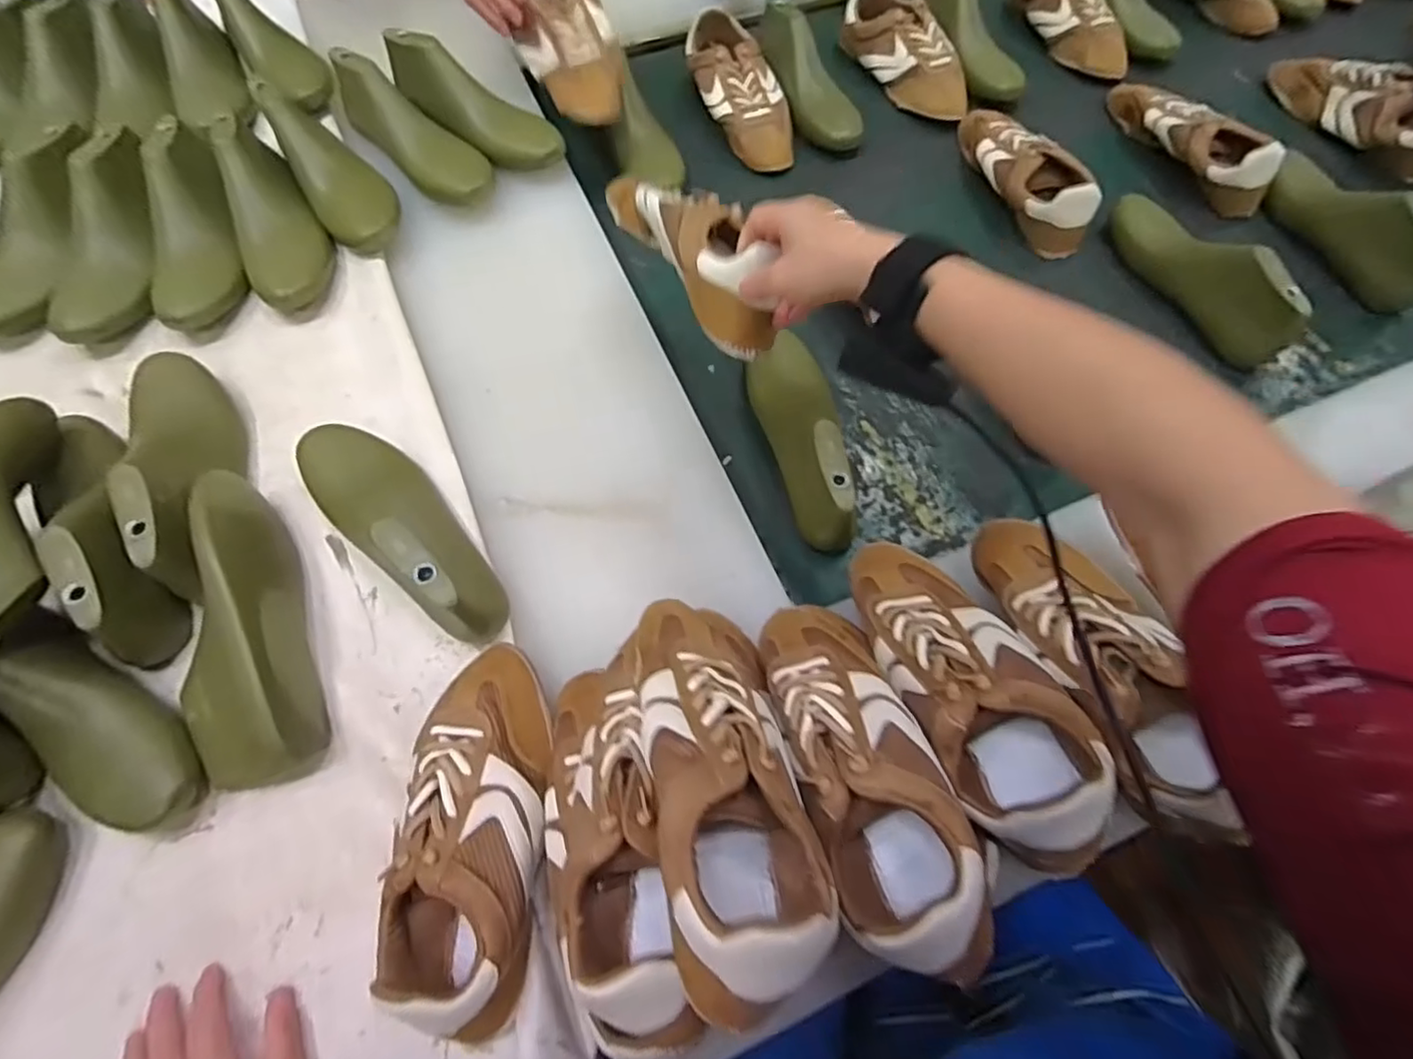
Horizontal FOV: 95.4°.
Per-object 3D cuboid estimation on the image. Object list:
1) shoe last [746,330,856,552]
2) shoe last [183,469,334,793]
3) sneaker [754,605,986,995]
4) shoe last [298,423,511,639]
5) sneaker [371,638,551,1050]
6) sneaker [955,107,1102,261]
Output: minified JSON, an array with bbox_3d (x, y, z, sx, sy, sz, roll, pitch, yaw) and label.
[{"bbox_3d":[0.098,-0.091,0.606,0.079,0.073,0.223,-7,67,-4],"label":"shoe last"},{"bbox_3d":[-0.367,0.071,0.491,0.084,0.077,0.246,-22,69,-9],"label":"shoe last"},{"bbox_3d":[0.100,0.146,0.412,0.088,0.083,0.228,-16,54,-7],"label":"sneaker"},{"bbox_3d":[-0.252,-0.015,0.522,0.243,0.088,0.075,37,72,14],"label":"shoe last"},{"bbox_3d":[-0.159,0.194,0.440,0.097,0.078,0.225,2,67,0],"label":"sneaker"},{"bbox_3d":[0.375,-0.428,0.763,0.086,0.069,0.223,-7,67,-4],"label":"sneaker"}]

